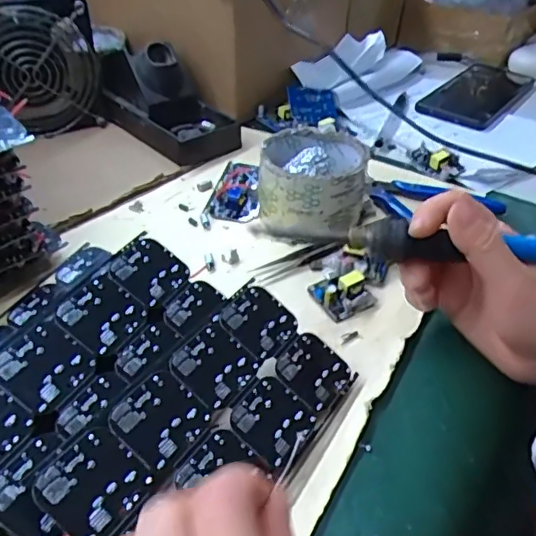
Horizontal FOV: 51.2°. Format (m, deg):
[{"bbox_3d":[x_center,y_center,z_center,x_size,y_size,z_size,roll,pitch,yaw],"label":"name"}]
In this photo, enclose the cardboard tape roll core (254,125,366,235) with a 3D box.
[{"bbox_3d":[0.033,-0.065,0.431,0.078,0.053,0.076,2,39,-1],"label":"cardboard tape roll core"}]

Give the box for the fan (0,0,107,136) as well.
[{"bbox_3d":[-0.213,-0.183,0.517,0.108,0.113,0.033,-19,44,-25],"label":"fan"}]

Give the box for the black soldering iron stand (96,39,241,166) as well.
[{"bbox_3d":[-0.096,-0.165,0.536,0.078,0.076,0.150,-30,50,-34],"label":"black soldering iron stand"}]

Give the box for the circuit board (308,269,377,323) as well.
[{"bbox_3d":[0.049,0.014,0.368,0.034,0.017,0.032,-16,43,-22],"label":"circuit board"}]

